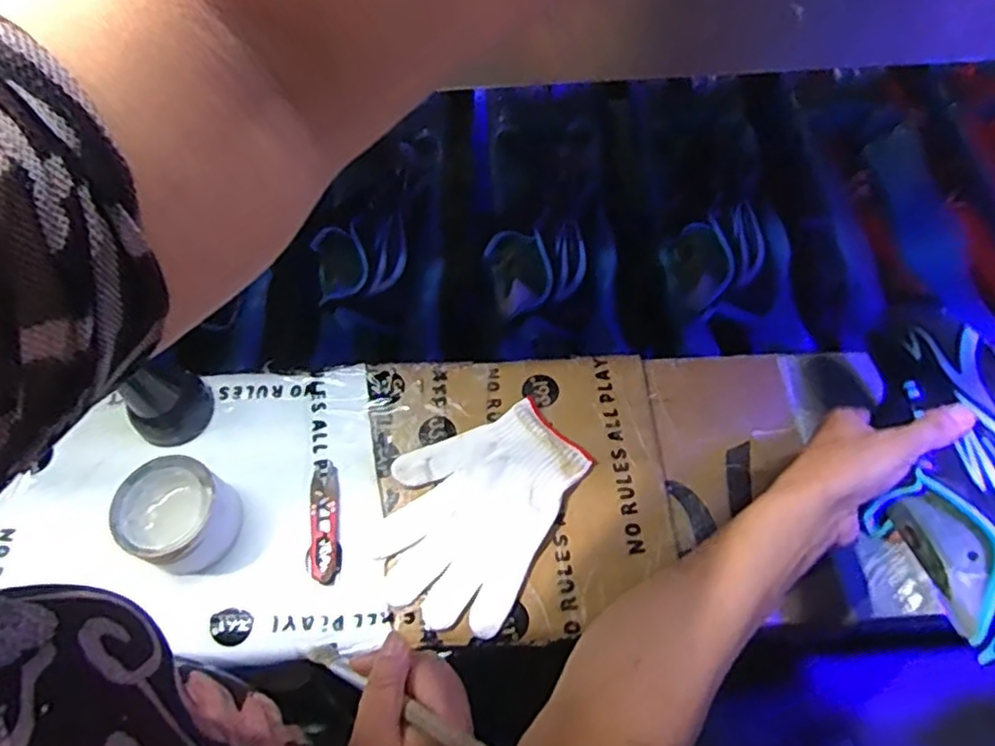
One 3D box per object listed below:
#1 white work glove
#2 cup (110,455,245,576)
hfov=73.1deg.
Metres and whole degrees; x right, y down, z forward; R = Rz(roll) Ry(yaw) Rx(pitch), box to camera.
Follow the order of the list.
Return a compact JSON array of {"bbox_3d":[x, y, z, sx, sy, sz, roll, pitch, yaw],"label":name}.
[{"bbox_3d":[-0.021,0.109,0.563,0.137,0.014,0.191,26,65,15],"label":"white work glove"},{"bbox_3d":[-0.260,0.117,0.547,0.079,0.054,0.080,-1,62,1],"label":"cup"}]

